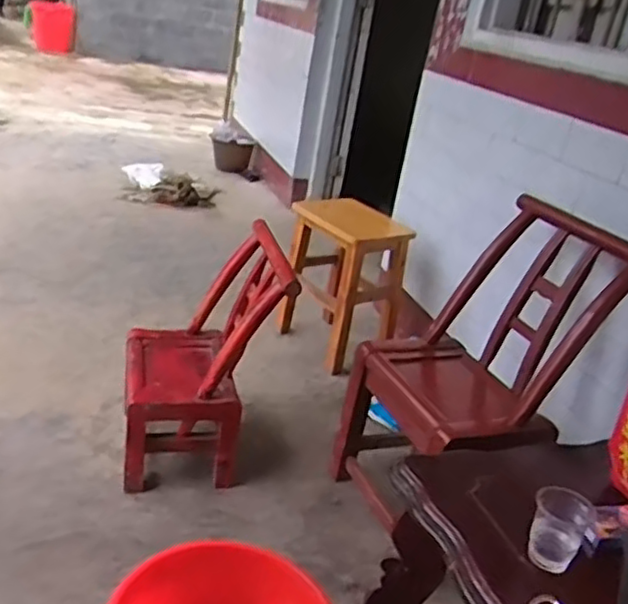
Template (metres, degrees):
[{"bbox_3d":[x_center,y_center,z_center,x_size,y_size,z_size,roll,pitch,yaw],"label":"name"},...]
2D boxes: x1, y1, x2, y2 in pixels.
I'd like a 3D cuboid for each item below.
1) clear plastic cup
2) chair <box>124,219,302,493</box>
[{"bbox_3d":[0.287,0.262,0.813,0.059,0.078,0.064,9,23,-4],"label":"clear plastic cup"},{"bbox_3d":[-0.247,0.118,1.522,0.311,0.508,0.316,4,24,-15],"label":"chair"}]

